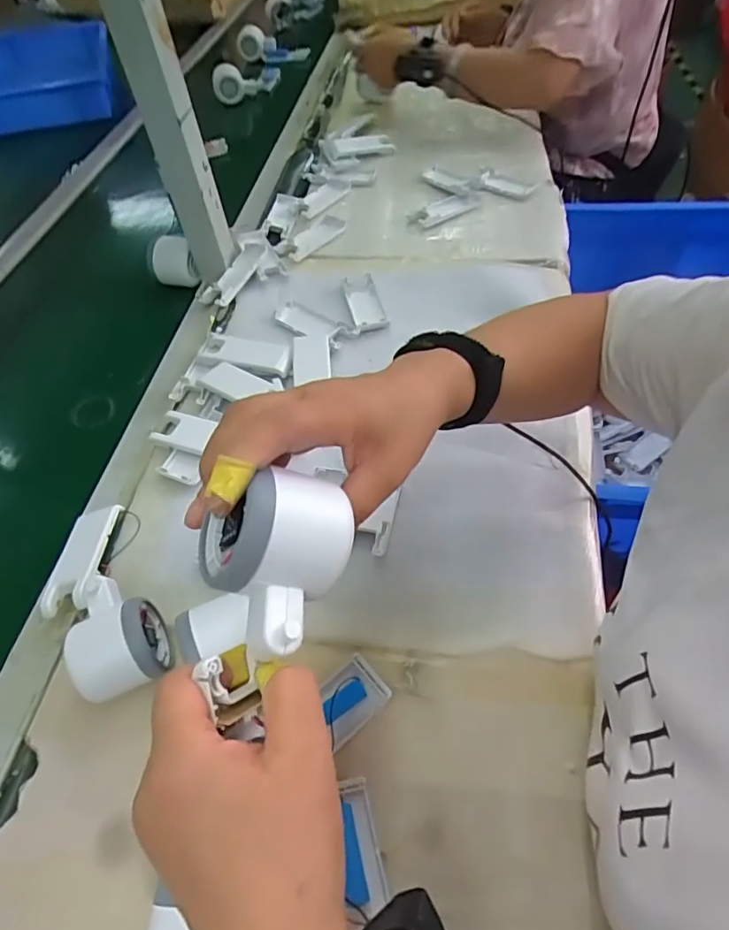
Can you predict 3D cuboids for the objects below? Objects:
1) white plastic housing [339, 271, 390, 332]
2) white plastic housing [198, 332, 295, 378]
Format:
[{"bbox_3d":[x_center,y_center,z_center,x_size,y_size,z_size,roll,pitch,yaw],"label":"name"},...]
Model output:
[{"bbox_3d":[0.000,-0.192,0.655,0.040,0.015,0.100,-11,51,-3],"label":"white plastic housing"},{"bbox_3d":[-0.129,-0.123,0.598,0.105,0.014,0.046,12,54,15],"label":"white plastic housing"}]

